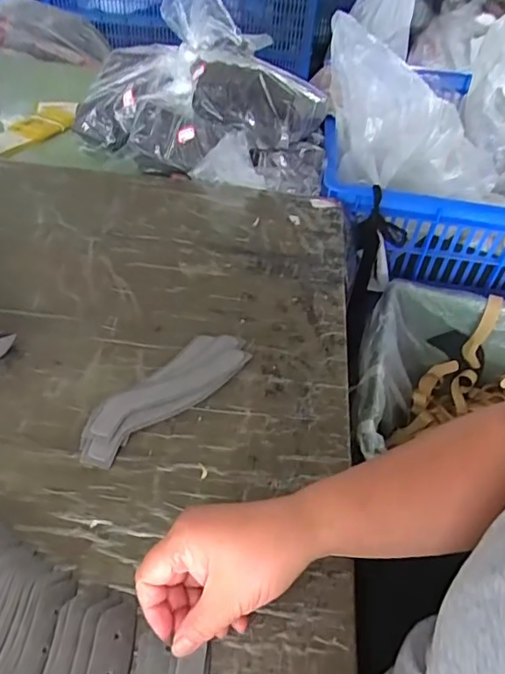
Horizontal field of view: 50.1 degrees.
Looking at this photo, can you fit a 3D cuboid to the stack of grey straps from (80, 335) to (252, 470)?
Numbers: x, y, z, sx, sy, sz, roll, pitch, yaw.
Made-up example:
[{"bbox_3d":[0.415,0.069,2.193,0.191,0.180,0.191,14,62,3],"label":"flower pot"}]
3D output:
[{"bbox_3d":[-0.080,0.047,0.496,0.180,0.016,0.055,-34,57,-30],"label":"stack of grey straps"}]

